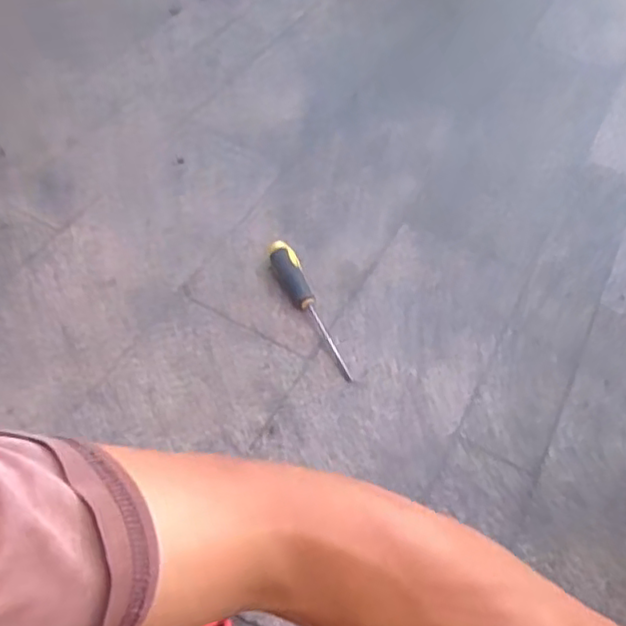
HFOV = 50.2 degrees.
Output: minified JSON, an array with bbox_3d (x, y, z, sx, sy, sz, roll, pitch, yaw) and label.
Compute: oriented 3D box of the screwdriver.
[{"bbox_3d":[-0.007,-0.007,0.879,0.032,0.040,0.215,-18,56,-17],"label":"screwdriver"}]

